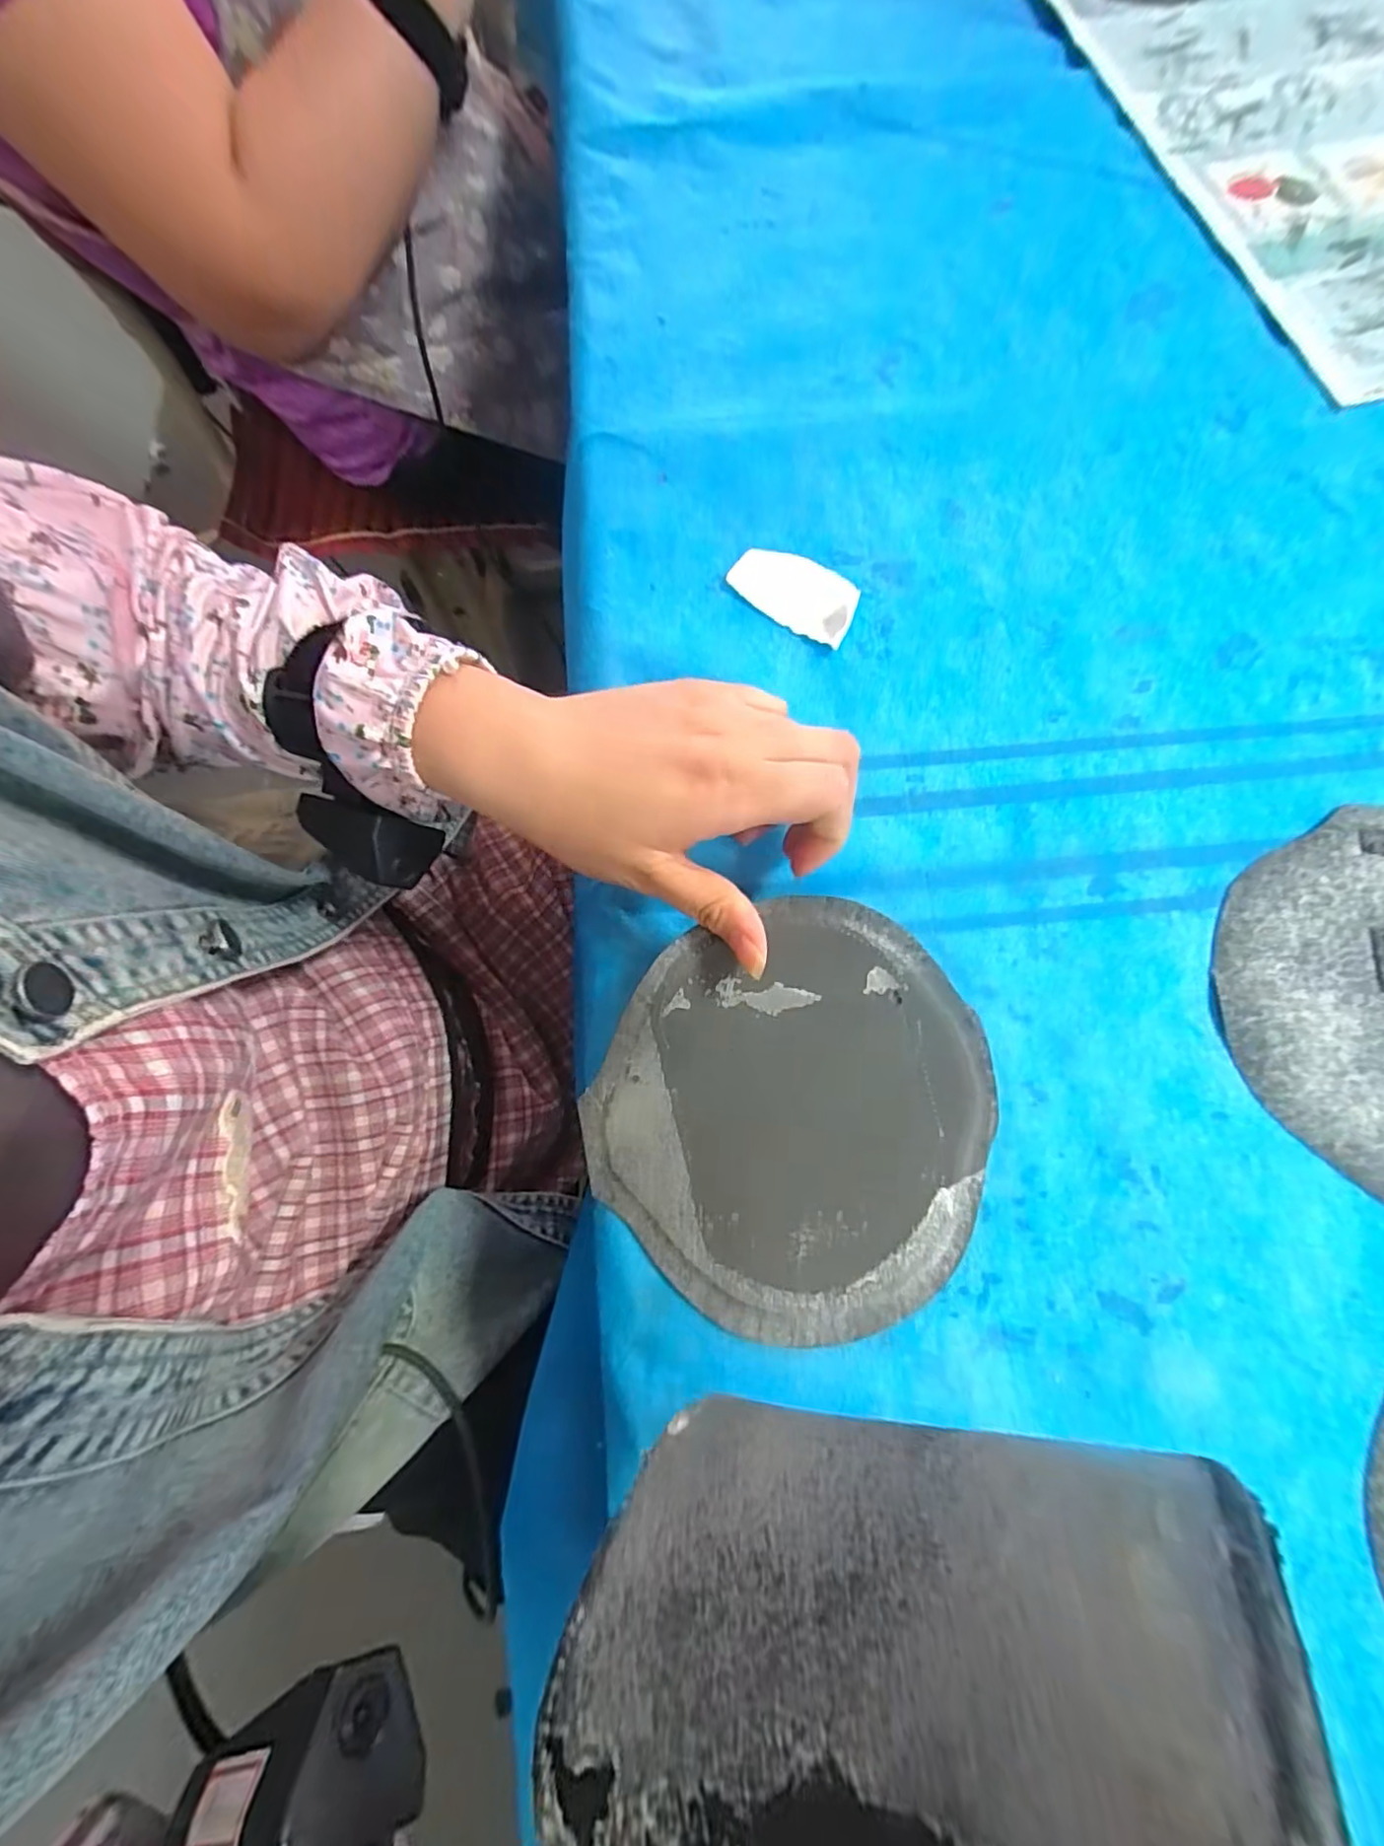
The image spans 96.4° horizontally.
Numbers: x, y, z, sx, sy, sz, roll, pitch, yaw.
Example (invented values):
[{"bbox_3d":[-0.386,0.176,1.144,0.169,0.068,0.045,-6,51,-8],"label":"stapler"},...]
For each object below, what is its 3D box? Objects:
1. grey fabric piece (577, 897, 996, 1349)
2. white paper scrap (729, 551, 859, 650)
[{"bbox_3d":[0.038,0.067,0.219,0.139,0.028,0.136,-43,78,-10],"label":"grey fabric piece"},{"bbox_3d":[0.050,-0.158,0.294,0.062,0.006,0.035,35,84,12],"label":"white paper scrap"}]

